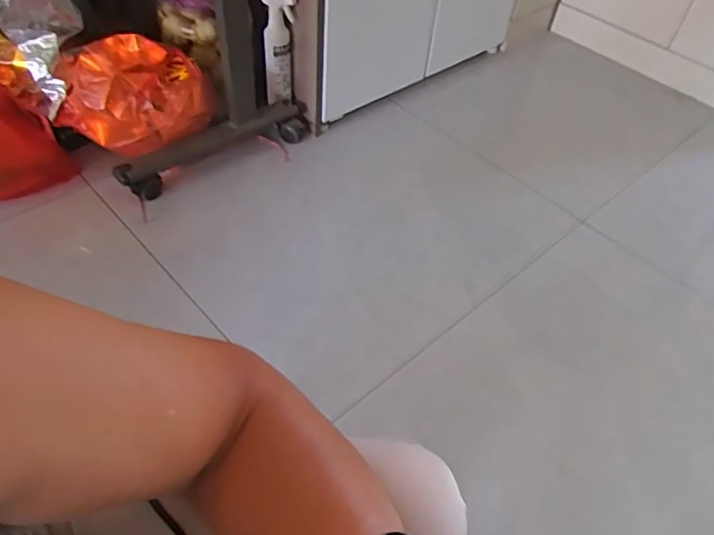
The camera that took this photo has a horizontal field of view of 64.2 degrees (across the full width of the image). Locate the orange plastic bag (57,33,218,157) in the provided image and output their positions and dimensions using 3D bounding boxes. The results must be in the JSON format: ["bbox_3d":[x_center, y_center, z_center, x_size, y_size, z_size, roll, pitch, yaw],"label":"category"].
[{"bbox_3d":[-0.482,-0.359,1.244,0.304,0.213,0.133,0,49,-4],"label":"orange plastic bag"}]

